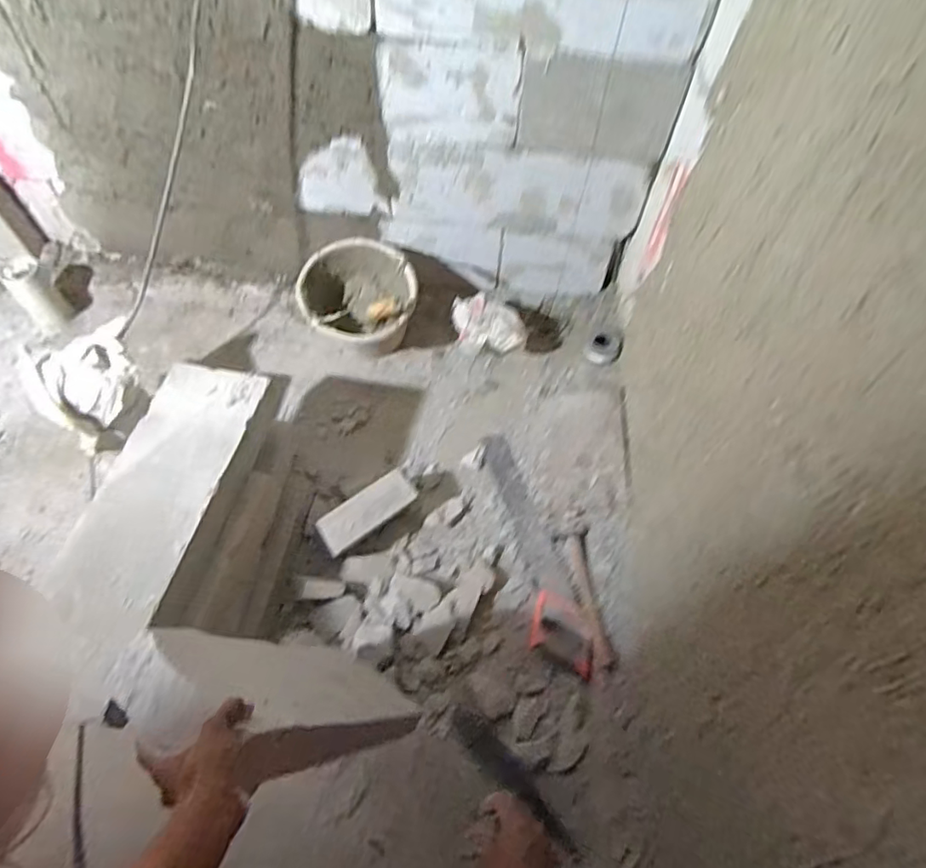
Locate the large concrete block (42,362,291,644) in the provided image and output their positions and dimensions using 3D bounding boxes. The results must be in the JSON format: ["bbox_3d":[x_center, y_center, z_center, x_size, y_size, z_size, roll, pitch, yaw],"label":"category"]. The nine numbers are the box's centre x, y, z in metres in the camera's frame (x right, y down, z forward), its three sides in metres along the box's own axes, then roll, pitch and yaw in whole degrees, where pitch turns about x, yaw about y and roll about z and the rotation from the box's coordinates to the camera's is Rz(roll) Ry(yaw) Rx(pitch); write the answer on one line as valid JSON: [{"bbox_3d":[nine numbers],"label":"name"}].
[{"bbox_3d":[-0.508,0.088,1.003,0.229,0.073,0.514,11,59,4],"label":"large concrete block"}]

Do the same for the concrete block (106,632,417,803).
[{"bbox_3d":[-0.241,0.362,0.805,0.214,0.454,0.074,26,82,27],"label":"concrete block"}]

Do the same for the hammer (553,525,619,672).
[{"bbox_3d":[0.247,0.329,1.197,0.074,0.034,0.303,-3,59,-5],"label":"hammer"}]

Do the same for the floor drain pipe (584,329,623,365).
[{"bbox_3d":[0.360,-0.223,1.479,0.086,0.056,0.092,1,58,-2],"label":"floor drain pipe"}]

